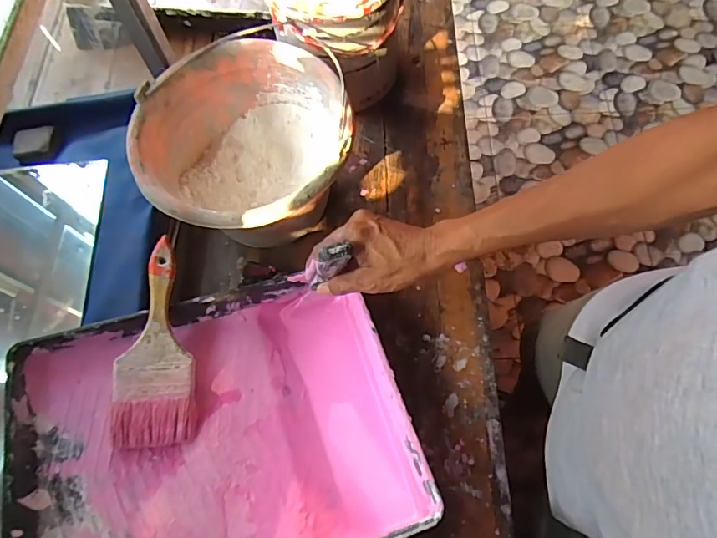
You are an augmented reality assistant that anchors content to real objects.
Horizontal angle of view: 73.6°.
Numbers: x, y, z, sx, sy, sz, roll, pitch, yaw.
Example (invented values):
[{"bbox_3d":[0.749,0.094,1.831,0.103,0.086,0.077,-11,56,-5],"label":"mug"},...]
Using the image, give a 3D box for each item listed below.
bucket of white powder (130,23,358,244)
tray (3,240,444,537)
[{"bbox_3d":[-0.125,-0.128,0.592,0.235,0.158,0.235,-1,68,2],"label":"bucket of white powder"},{"bbox_3d":[-0.139,0.157,0.458,0.356,0.083,0.282,-12,61,-19],"label":"tray"}]

